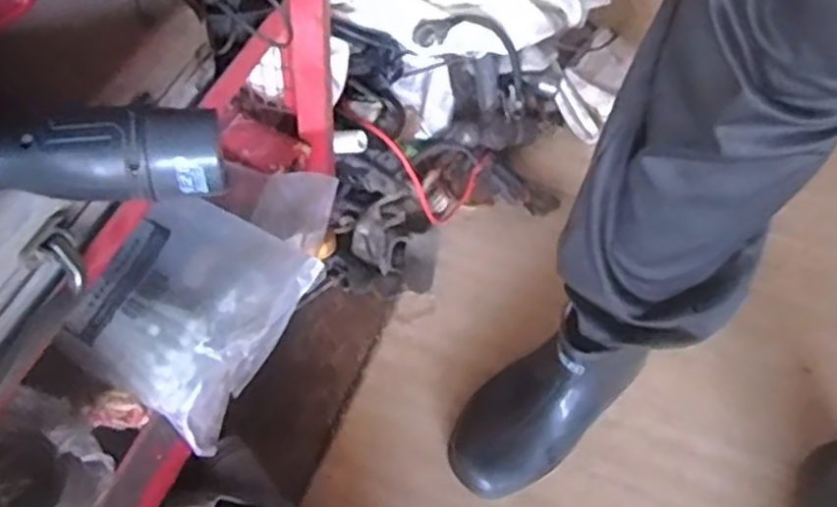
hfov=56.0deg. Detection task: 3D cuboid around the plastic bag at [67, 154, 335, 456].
[{"bbox_3d":[-0.154,0.026,0.639,0.128,0.066,0.221,29,59,15],"label":"plastic bag"}]

